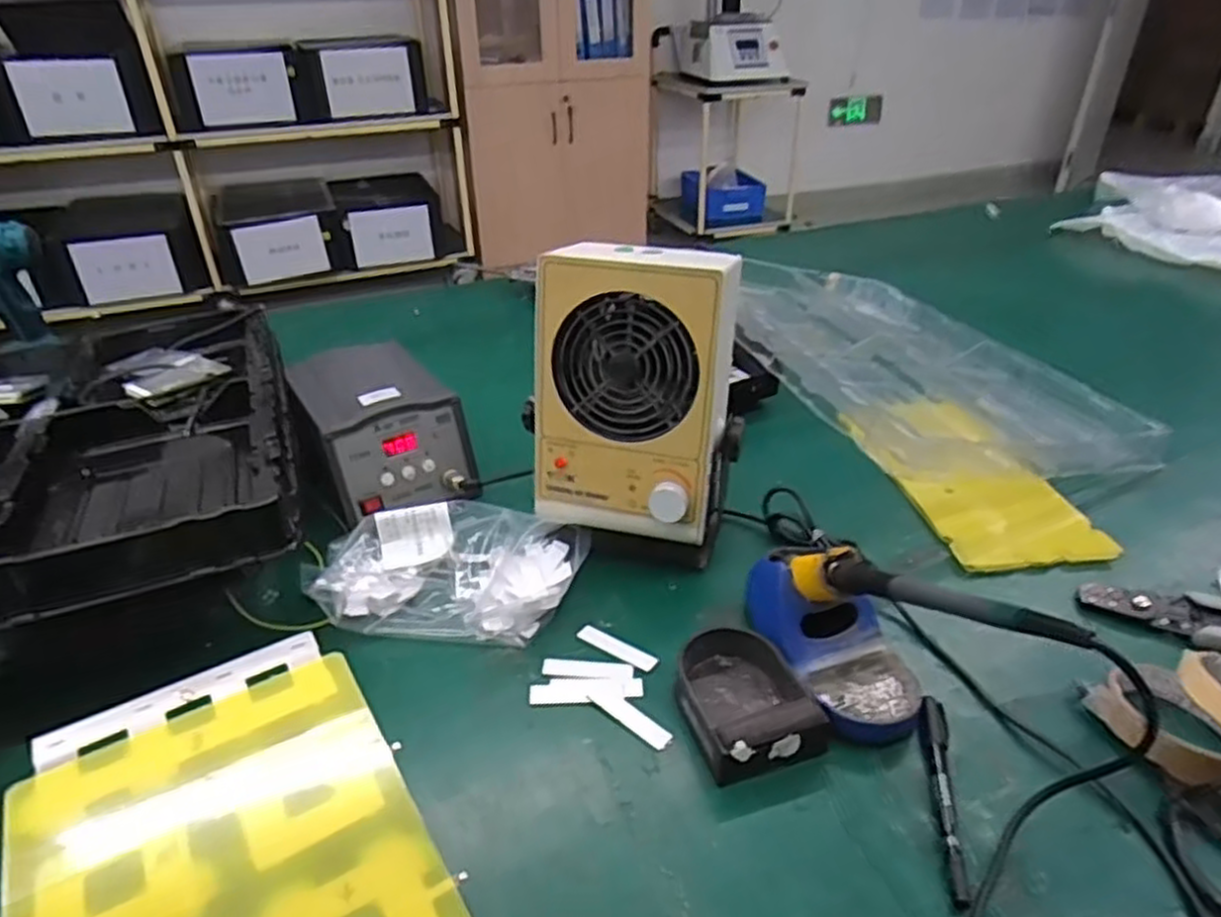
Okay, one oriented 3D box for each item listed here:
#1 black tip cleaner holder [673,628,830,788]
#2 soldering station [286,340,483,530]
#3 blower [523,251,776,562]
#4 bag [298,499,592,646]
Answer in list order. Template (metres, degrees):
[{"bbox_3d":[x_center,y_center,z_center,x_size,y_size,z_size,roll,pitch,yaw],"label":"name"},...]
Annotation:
[{"bbox_3d":[0.087,0.159,0.512,0.080,0.033,0.104,-11,34,-17],"label":"black tip cleaner holder"},{"bbox_3d":[-0.230,-0.036,0.751,0.133,0.088,0.203,-17,36,-25],"label":"soldering station"},{"bbox_3d":[0.028,-0.031,0.626,0.158,0.269,0.125,11,34,18],"label":"blower"},{"bbox_3d":[-0.130,0.090,0.621,0.212,0.052,0.120,3,32,6],"label":"bag"}]

